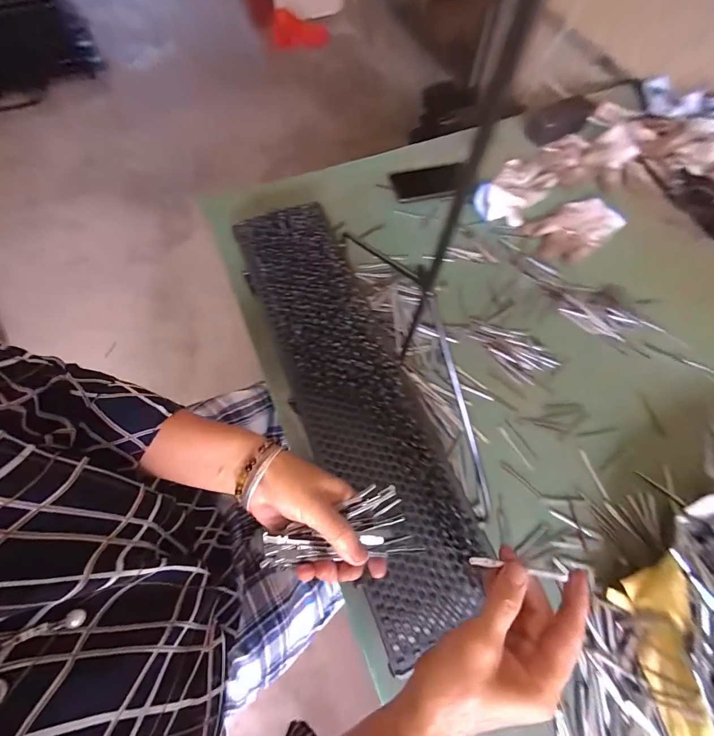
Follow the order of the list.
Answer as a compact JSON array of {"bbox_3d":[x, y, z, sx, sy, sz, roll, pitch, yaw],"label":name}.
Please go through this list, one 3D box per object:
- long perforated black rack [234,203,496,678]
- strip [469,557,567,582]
[{"bbox_3d":[-0.015,0.015,0.435,0.145,0.033,0.564,-21,69,-9],"label":"long perforated black rack"},{"bbox_3d":[0.121,0.154,0.264,0.067,0.004,0.007,-2,65,24],"label":"strip"}]

